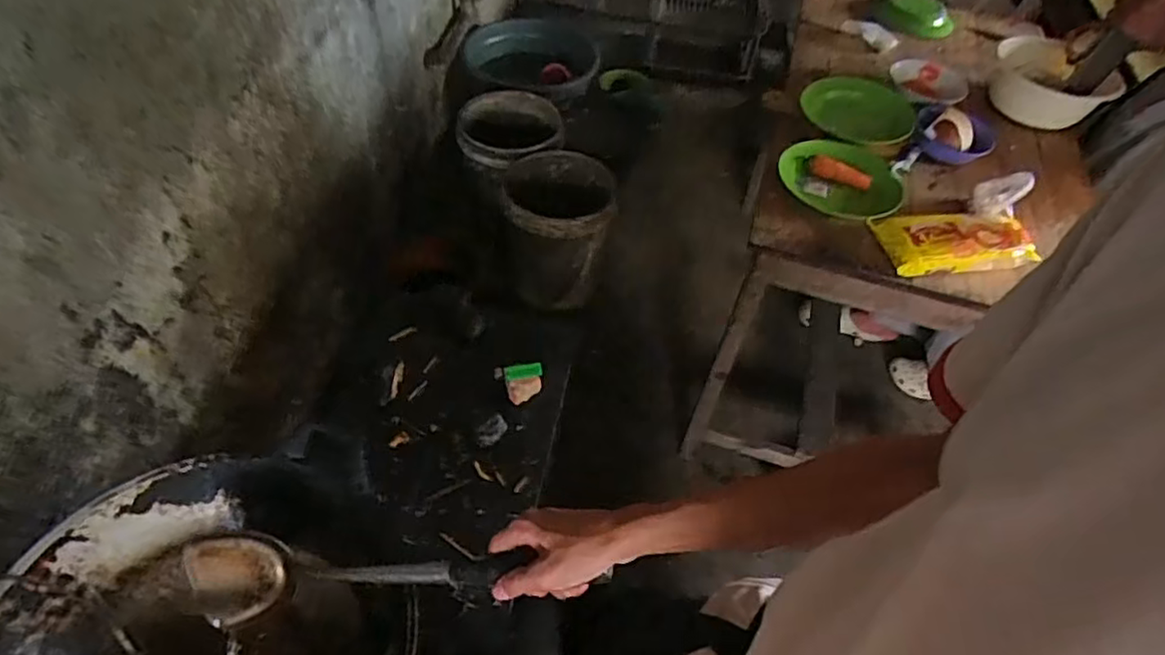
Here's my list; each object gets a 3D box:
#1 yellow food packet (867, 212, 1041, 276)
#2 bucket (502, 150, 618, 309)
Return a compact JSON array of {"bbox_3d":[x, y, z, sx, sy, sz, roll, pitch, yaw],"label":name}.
[{"bbox_3d":[0.582,-0.141,1.028,0.225,0.041,0.111,-2,51,-8],"label":"yellow food packet"},{"bbox_3d":[-0.066,-0.282,1.807,0.306,0.293,0.345,-1,51,-6],"label":"bucket"}]

